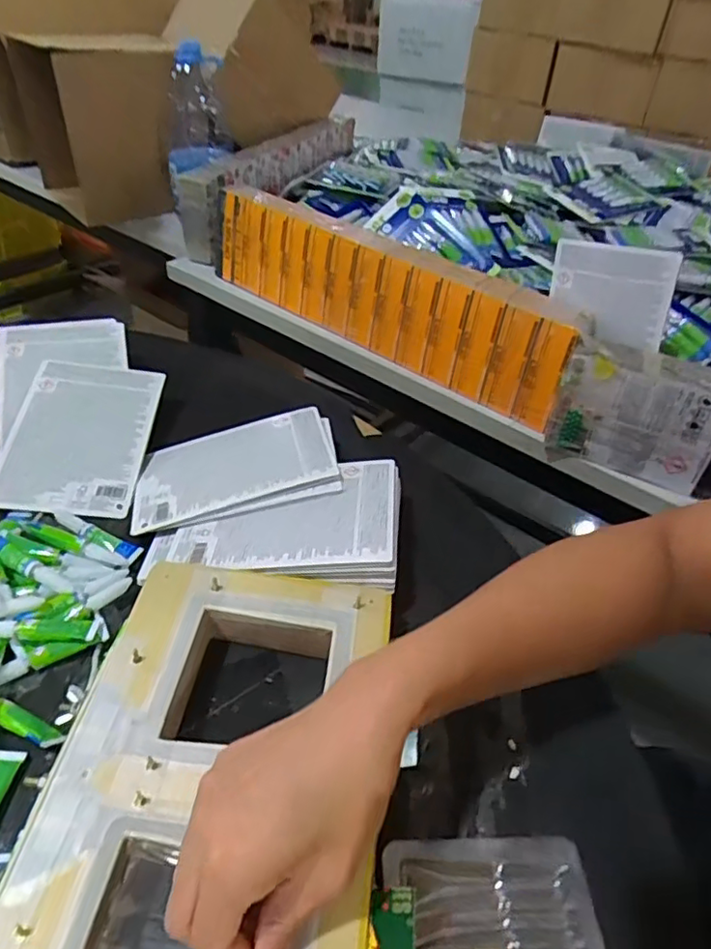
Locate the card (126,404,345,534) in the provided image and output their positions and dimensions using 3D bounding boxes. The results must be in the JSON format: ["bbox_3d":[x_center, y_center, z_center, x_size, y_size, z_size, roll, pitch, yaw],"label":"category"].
[{"bbox_3d":[-0.106,-0.009,0.520,0.167,0.007,0.113,-16,36,-2],"label":"card"}]

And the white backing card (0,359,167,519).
[{"bbox_3d":[-0.248,-0.037,0.545,0.116,0.005,0.166,6,54,-7],"label":"white backing card"}]

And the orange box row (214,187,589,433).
[{"bbox_3d":[0.024,-0.219,0.722,0.512,0.118,0.060,32,48,29],"label":"orange box row"}]

